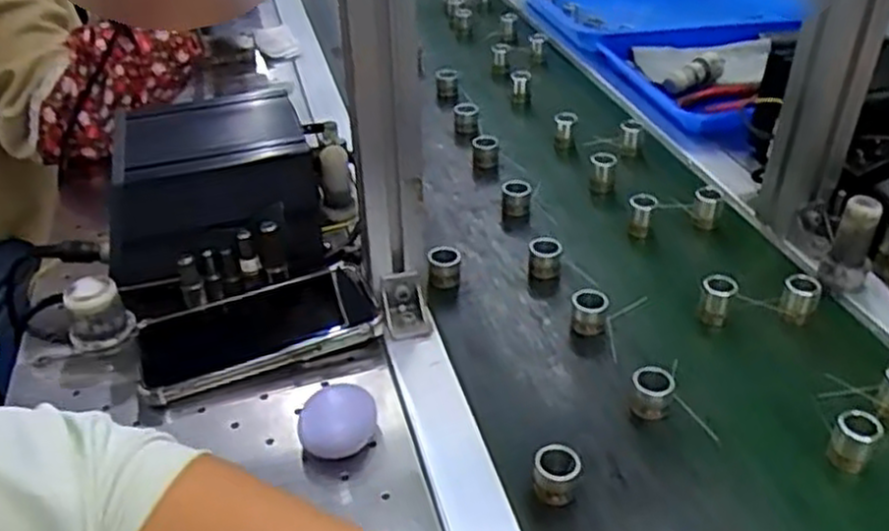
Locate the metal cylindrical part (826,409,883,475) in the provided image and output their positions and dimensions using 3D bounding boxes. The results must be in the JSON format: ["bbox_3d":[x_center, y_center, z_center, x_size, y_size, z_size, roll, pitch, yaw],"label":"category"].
[{"bbox_3d":[0.237,0.101,0.455,0.022,0.028,0.024,-1,37,0],"label":"metal cylindrical part"}]

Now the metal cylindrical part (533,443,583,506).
[{"bbox_3d":[0.064,0.120,0.448,0.025,0.026,0.025,-1,37,0],"label":"metal cylindrical part"}]

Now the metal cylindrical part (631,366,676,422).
[{"bbox_3d":[0.131,0.081,0.497,0.024,0.026,0.024,-1,37,0],"label":"metal cylindrical part"}]

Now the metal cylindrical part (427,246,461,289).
[{"bbox_3d":[0.000,0.003,0.607,0.024,0.033,0.021,0,37,1],"label":"metal cylindrical part"}]

